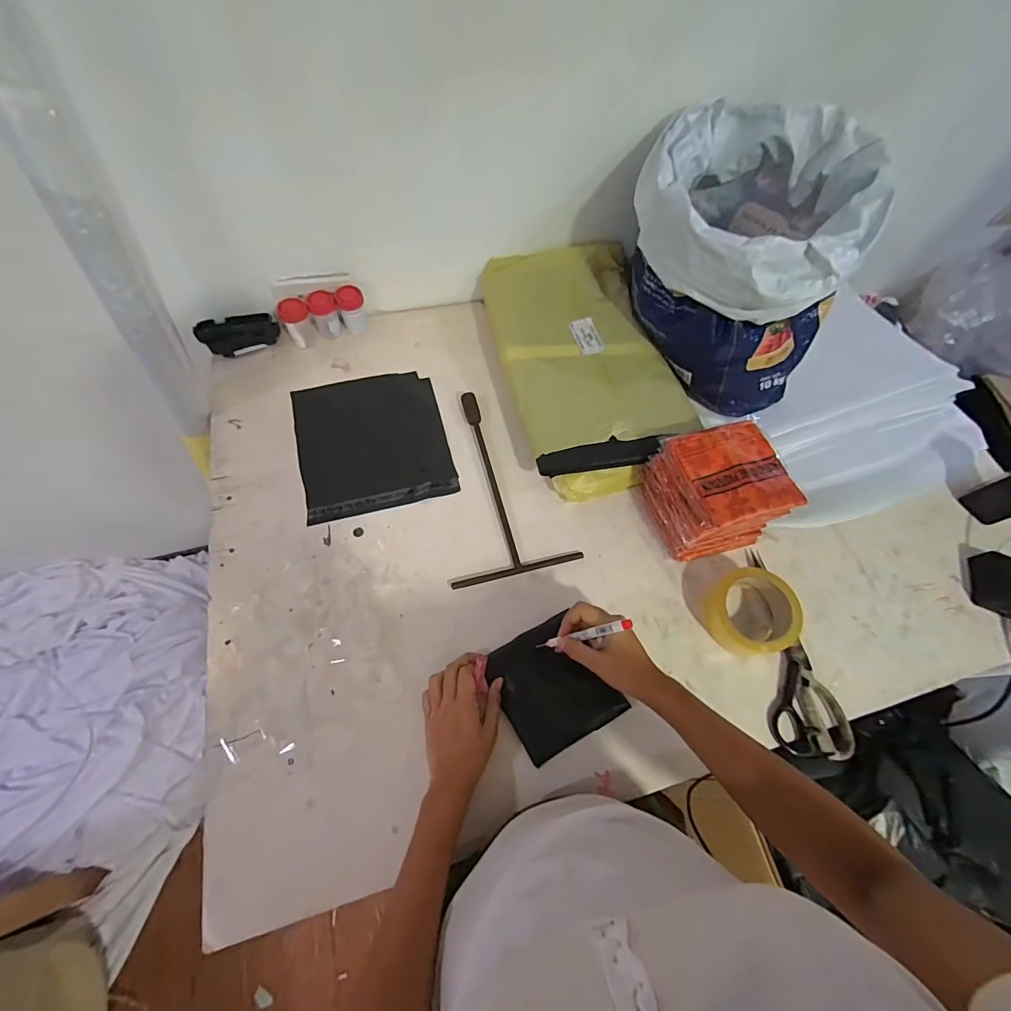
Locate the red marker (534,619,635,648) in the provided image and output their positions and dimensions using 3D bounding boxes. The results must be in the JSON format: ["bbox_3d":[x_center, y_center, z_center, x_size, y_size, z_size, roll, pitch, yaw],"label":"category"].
[{"bbox_3d":[0.081,0.145,0.476,0.013,0.135,0.010,14,58,-41],"label":"red marker"}]

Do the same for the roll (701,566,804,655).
[{"bbox_3d":[0.301,0.135,0.536,0.106,0.062,0.098,2,65,-4],"label":"roll"}]

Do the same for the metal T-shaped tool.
[{"bbox_3d":[-0.019,-0.042,0.621,0.173,0.012,0.295,-13,67,-9],"label":"metal T-shaped tool"}]

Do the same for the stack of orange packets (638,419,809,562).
[{"bbox_3d":[0.280,-0.018,0.577,0.134,0.121,0.139,-15,67,-11],"label":"stack of orange packets"}]

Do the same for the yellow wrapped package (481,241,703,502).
[{"bbox_3d":[0.128,-0.233,0.686,0.259,0.082,0.430,-12,67,-10],"label":"yellow wrapped package"}]

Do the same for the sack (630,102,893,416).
[{"bbox_3d":[0.337,-0.367,0.632,0.316,0.251,0.315,25,66,7],"label":"sack"}]

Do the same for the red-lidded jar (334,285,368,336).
[{"bbox_3d":[-0.251,-0.320,0.708,0.042,0.075,0.037,-17,68,-12],"label":"red-lidded jar"}]

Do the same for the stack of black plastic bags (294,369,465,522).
[{"bbox_3d":[-0.200,-0.101,0.645,0.210,0.011,0.234,-15,67,-10],"label":"stack of black plastic bags"}]

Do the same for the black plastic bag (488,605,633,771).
[{"bbox_3d":[0.054,0.214,0.507,0.120,0.018,0.134,-31,71,-16],"label":"black plastic bag"}]

